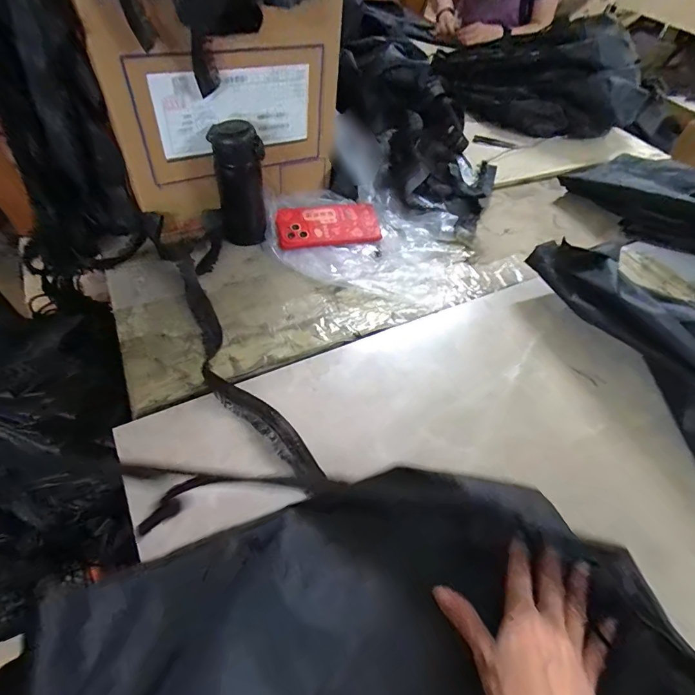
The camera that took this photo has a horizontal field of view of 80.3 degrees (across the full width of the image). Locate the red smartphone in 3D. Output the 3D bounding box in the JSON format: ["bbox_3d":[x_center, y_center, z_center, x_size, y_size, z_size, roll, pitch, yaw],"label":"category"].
[{"bbox_3d":[-0.031,-0.199,0.666,0.165,0.011,0.084,-7,68,-14],"label":"red smartphone"}]

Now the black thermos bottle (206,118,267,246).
[{"bbox_3d":[-0.155,-0.232,0.602,0.075,0.160,0.057,-8,52,-12],"label":"black thermos bottle"}]

